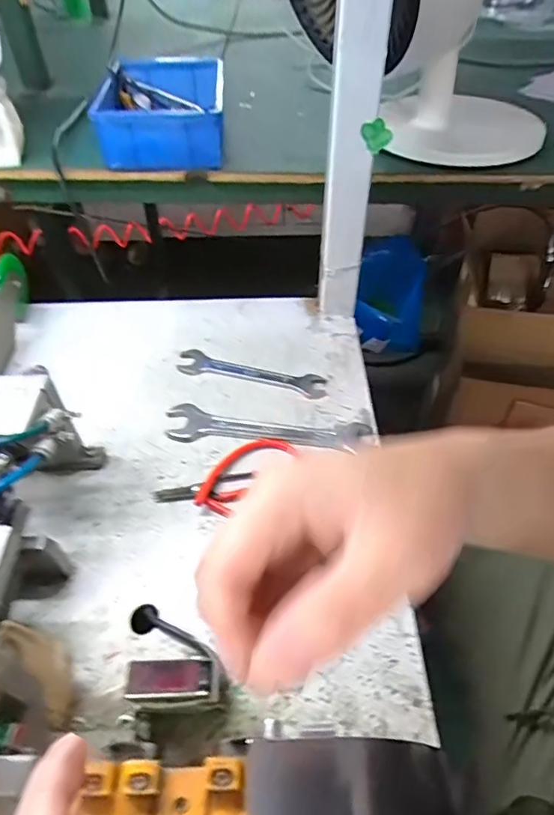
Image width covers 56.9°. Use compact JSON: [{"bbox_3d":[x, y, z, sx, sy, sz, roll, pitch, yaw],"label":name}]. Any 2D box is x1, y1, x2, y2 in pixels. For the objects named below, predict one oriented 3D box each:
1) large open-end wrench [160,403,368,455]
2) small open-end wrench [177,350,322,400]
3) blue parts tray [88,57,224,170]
[{"bbox_3d":[-0.010,0.022,0.485,0.191,0.011,0.042,7,49,6],"label":"large open-end wrench"},{"bbox_3d":[-0.028,-0.039,0.539,0.160,0.011,0.033,13,50,11],"label":"small open-end wrench"},{"bbox_3d":[-0.131,-0.361,0.606,0.136,0.050,0.245,-2,49,-2],"label":"blue parts tray"}]

